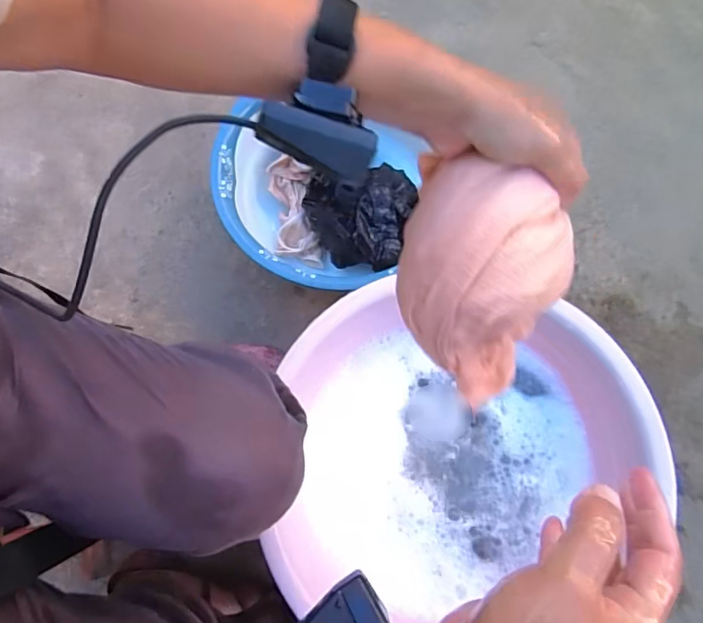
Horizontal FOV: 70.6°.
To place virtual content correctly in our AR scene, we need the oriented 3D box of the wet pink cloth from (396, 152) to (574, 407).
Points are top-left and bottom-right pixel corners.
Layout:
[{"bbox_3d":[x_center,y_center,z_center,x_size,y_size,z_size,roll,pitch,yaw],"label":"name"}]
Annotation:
[{"bbox_3d":[0.085,-0.021,0.350,0.109,0.094,0.125,23,75,8],"label":"wet pink cloth"}]

